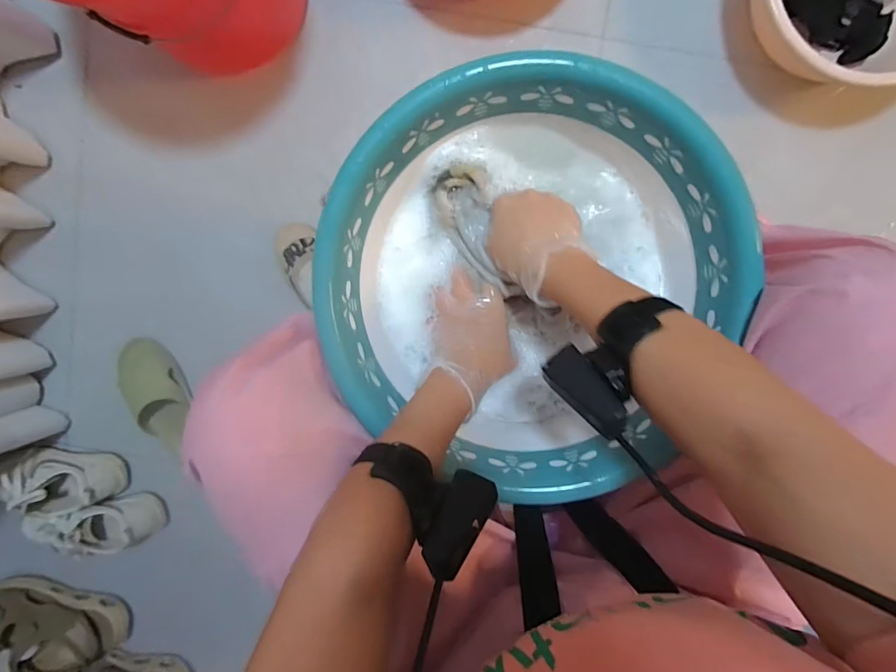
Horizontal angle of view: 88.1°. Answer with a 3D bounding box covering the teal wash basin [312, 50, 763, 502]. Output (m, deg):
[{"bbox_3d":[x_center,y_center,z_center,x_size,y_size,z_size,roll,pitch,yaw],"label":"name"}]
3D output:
[{"bbox_3d":[0.060,-0.052,0.429,0.332,0.098,0.332,0,97,1],"label":"teal wash basin"}]

